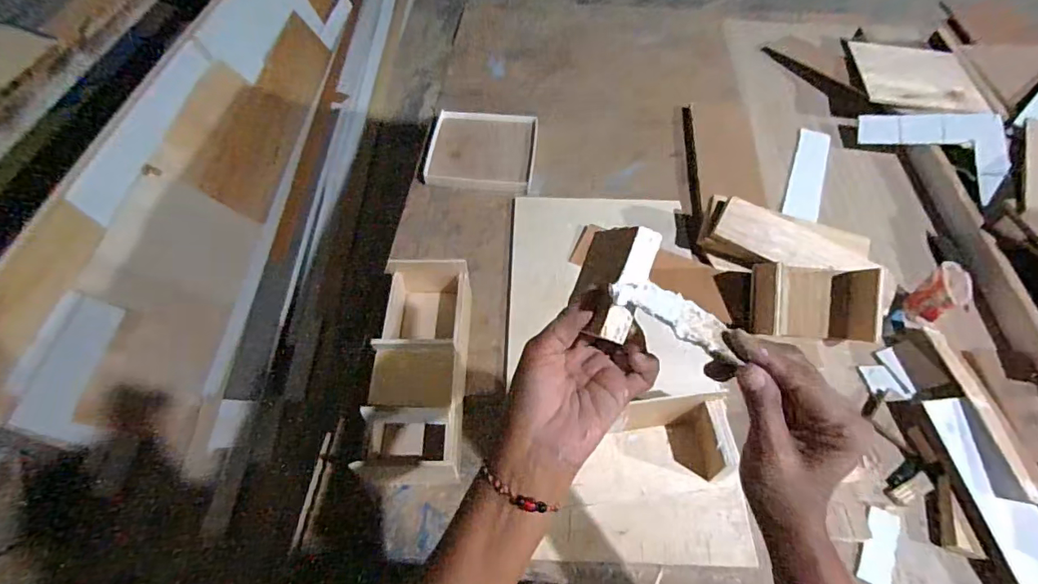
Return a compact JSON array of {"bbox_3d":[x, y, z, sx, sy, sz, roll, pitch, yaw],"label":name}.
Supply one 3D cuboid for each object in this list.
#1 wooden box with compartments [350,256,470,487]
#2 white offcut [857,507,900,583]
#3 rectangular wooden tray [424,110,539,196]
[{"bbox_3d":[-0.112,0.081,0.580,0.098,0.074,0.247,2,56,2],"label":"wooden box with compartments"},{"bbox_3d":[0.364,0.257,0.504,0.029,0.008,0.074,24,60,16],"label":"white offcut"},{"bbox_3d":[-0.059,-0.234,0.832,0.171,0.024,0.172,3,56,3],"label":"rectangular wooden tray"}]

